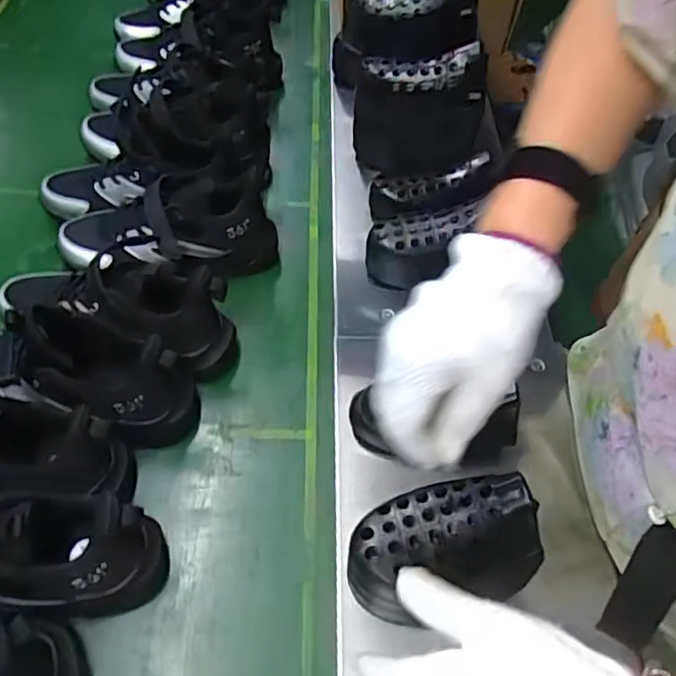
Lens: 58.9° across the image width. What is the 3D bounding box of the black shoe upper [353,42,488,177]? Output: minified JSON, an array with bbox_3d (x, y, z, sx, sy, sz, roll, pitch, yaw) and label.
[{"bbox_3d":[0.094,-0.257,0.734,0.147,0.194,0.031,11,54,3],"label":"black shoe upper"}]

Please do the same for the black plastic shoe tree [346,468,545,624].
[{"bbox_3d":[0.075,0.150,0.436,0.133,0.070,0.080,-14,56,-13],"label":"black plastic shoe tree"}]

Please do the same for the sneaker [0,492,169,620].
[{"bbox_3d":[-0.261,0.173,0.457,0.240,0.103,0.088,-1,54,-6],"label":"sneaker"}]

